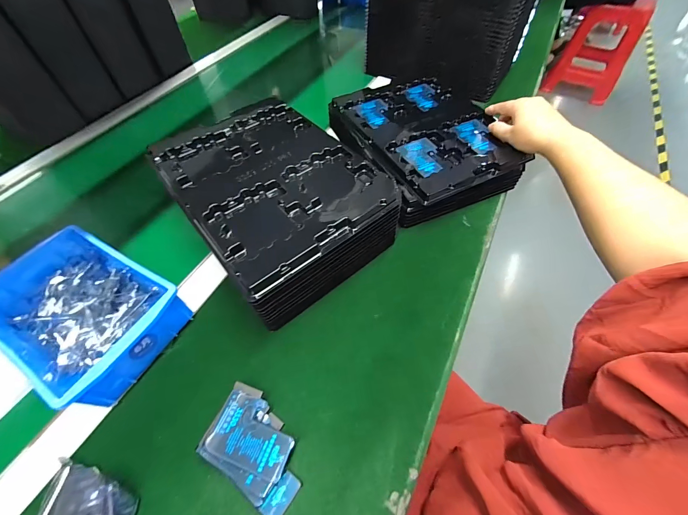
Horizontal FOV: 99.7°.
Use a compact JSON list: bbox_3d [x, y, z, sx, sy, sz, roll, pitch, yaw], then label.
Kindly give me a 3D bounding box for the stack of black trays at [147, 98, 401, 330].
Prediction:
[{"bbox_3d":[-0.087,-0.083,0.387,0.212,0.092,0.274,-34,62,-20],"label":"stack of black trays"}]

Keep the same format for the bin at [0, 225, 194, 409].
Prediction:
[{"bbox_3d":[-0.290,0.057,0.322,0.201,0.066,0.133,25,60,16],"label":"bin"}]

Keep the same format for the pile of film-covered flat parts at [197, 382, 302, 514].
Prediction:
[{"bbox_3d":[-0.078,0.173,0.266,0.096,0.025,0.064,29,61,19],"label":"pile of film-covered flat parts"}]

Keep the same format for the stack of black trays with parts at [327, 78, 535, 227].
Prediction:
[{"bbox_3d":[0.128,-0.200,0.480,0.223,0.047,0.289,-17,60,-11],"label":"stack of black trays with parts"}]

